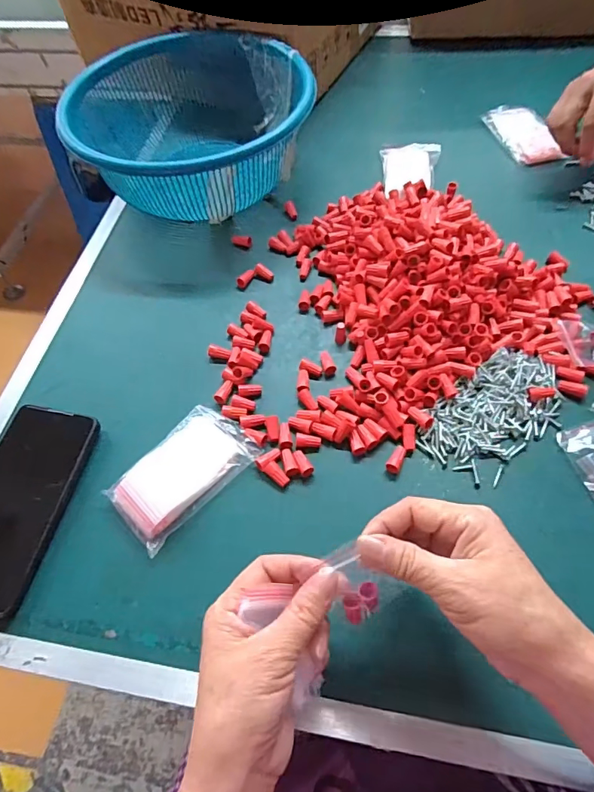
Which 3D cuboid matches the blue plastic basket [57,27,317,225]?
[{"bbox_3d":[-0.122,-0.335,0.554,0.258,0.108,0.234,-10,59,-2],"label":"blue plastic basket"}]

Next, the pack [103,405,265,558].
[{"bbox_3d":[-0.095,0.062,0.384,0.116,0.020,0.069,-42,65,-19],"label":"pack"}]

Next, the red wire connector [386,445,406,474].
[{"bbox_3d":[0.084,0.053,0.384,0.012,0.012,0.024,27,64,18],"label":"red wire connector"}]

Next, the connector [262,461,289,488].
[{"bbox_3d":[-0.016,0.066,0.384,0.023,0.011,0.012,35,67,22],"label":"connector"}]

